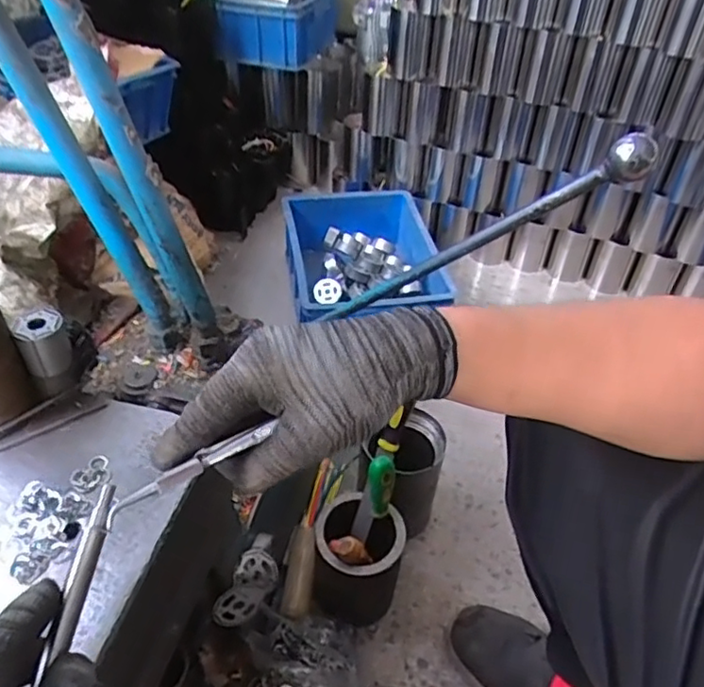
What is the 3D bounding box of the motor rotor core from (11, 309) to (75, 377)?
[{"bbox_3d":[-0.249,-0.002,0.497,0.035,0.047,0.027,-27,49,-28],"label":"motor rotor core"}]

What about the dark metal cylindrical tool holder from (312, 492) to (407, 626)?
[{"bbox_3d":[0.008,0.286,0.805,0.105,0.153,0.099,1,42,-1],"label":"dark metal cylindrical tool holder"}]

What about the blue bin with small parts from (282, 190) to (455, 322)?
[{"bbox_3d":[0.020,-0.180,1.298,0.303,0.133,0.423,-4,43,-7],"label":"blue bin with small parts"}]

